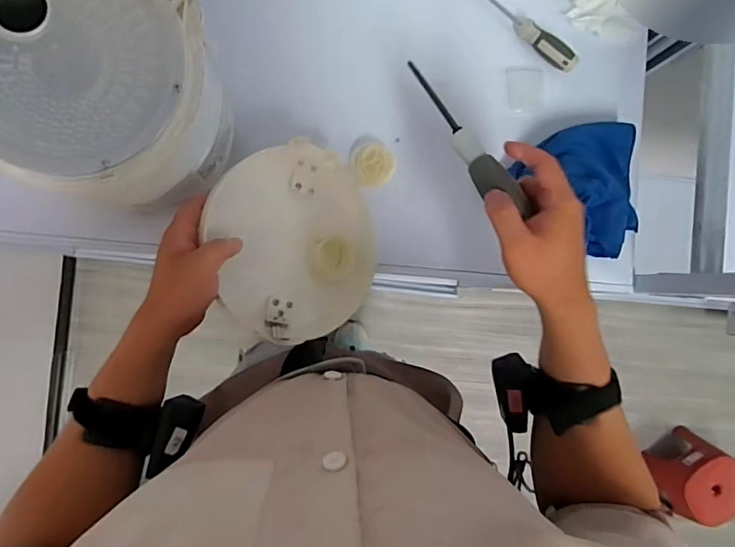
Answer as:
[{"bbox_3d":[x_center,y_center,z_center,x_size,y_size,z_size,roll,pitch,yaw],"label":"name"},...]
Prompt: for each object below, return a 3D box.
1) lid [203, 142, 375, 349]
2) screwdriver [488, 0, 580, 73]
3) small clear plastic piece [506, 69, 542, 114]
[{"bbox_3d":[-0.078,-0.035,0.513,0.197,0.023,0.212,-3,95,-38],"label":"lid"},{"bbox_3d":[0.200,-0.332,0.614,0.188,0.025,0.022,40,85,-5],"label":"screwdriver"},{"bbox_3d":[0.211,-0.248,0.632,0.047,0.004,0.056,-1,103,0],"label":"small clear plastic piece"}]

